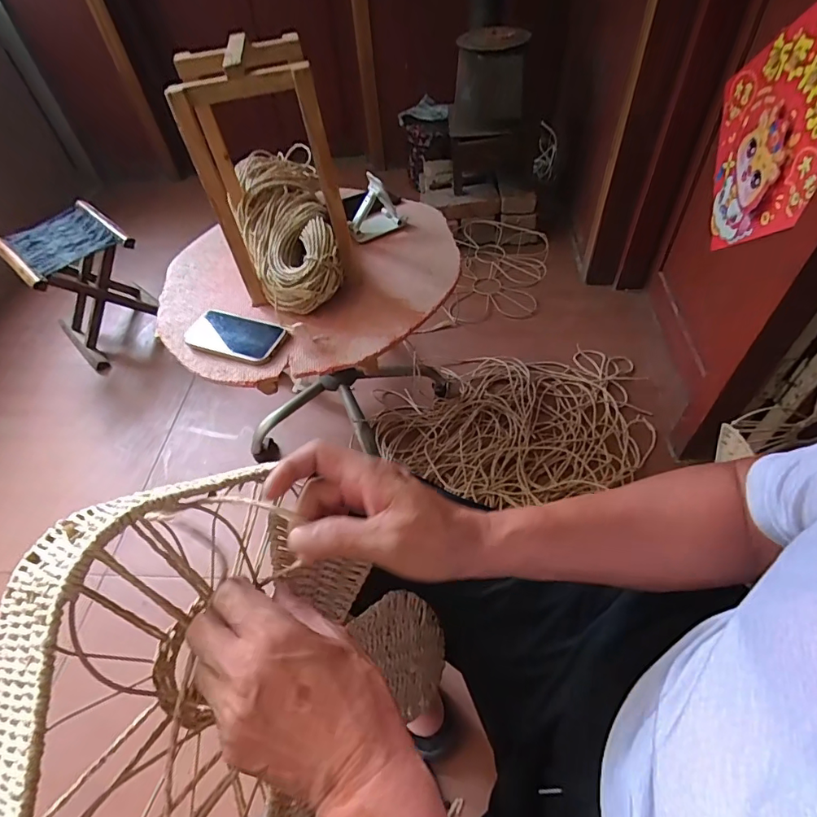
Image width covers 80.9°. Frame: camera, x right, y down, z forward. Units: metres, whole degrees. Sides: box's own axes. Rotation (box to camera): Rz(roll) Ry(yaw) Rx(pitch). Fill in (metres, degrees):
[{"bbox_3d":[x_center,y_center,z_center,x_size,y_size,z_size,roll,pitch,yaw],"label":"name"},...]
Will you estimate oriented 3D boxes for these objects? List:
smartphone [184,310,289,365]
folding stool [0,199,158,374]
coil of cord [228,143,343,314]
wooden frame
[{"bbox_3d":[-0.279,-0.116,0.777,0.161,0.014,0.082,19,62,14],"label":"smartphone"},{"bbox_3d":[-0.870,-0.331,1.331,0.288,0.309,0.260,35,62,29],"label":"folding stool"},{"bbox_3d":[-0.226,-0.332,0.877,0.154,0.115,0.413,-16,51,-7],"label":"coil of cord"},{"bbox_3d":[-0.209,-0.355,0.749,0.183,0.337,0.167,-12,51,-4],"label":"wooden frame"}]

